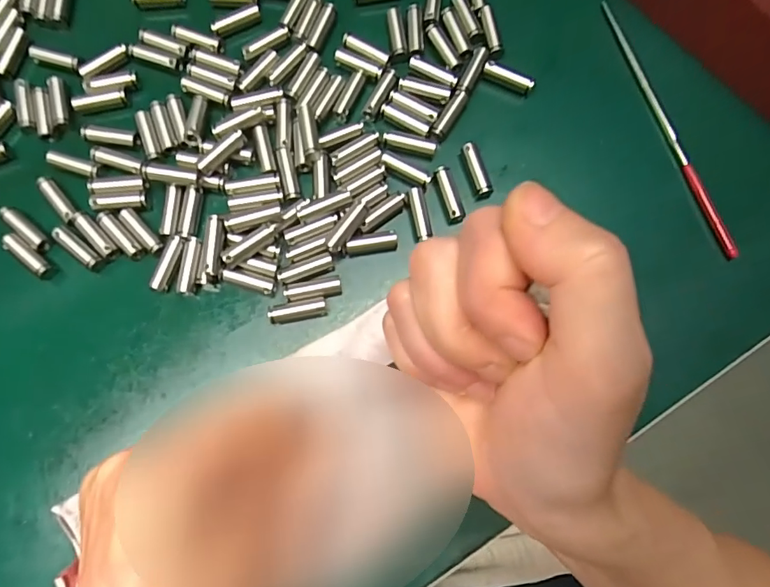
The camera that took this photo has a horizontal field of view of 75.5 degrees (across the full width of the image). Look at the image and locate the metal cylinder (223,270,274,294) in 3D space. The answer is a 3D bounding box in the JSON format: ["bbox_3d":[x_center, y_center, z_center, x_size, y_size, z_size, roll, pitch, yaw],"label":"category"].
[{"bbox_3d":[-0.059,-0.005,0.212,0.022,0.004,0.006,18,79,2],"label":"metal cylinder"}]

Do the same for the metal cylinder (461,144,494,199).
[{"bbox_3d":[0.042,-0.056,0.226,0.009,0.008,0.024,-14,79,-4],"label":"metal cylinder"}]

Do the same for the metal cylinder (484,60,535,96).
[{"bbox_3d":[0.058,-0.101,0.235,0.024,0.008,0.007,25,79,4],"label":"metal cylinder"}]

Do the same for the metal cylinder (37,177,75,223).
[{"bbox_3d":[-0.147,-0.043,0.221,0.005,0.004,0.025,-38,82,-8],"label":"metal cylinder"}]

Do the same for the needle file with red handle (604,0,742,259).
[{"bbox_3d":[0.131,-0.078,0.233,0.004,0.010,0.134,-19,80,-5],"label":"needle file with red handle"}]

